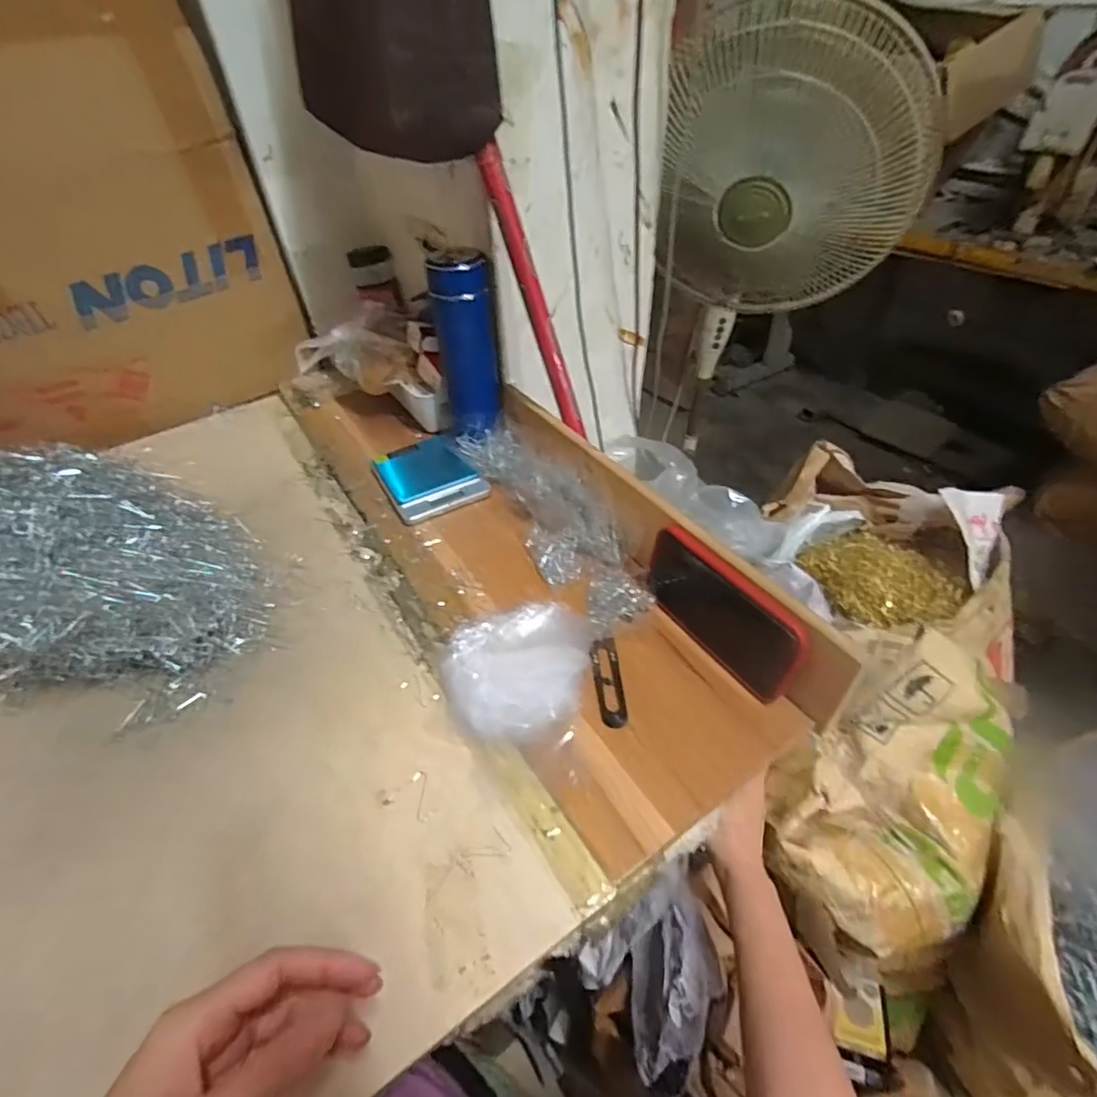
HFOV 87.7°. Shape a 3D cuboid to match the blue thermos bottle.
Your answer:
[{"bbox_3d":[-0.090,-0.222,0.626,0.063,0.175,0.065,-6,45,-3],"label":"blue thermos bottle"}]

